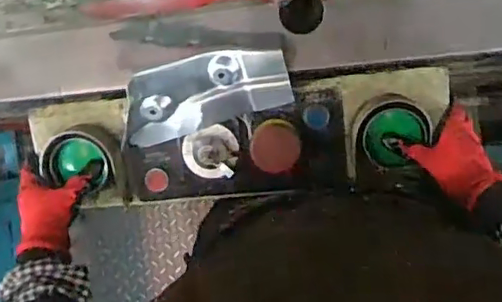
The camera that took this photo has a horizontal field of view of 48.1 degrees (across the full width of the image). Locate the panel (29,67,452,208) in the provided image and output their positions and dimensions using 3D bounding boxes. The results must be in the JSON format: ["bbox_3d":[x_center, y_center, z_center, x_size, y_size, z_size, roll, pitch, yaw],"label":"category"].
[{"bbox_3d":[-0.017,-0.009,0.664,0.479,0.061,0.128,-6,90,6],"label":"panel"}]

